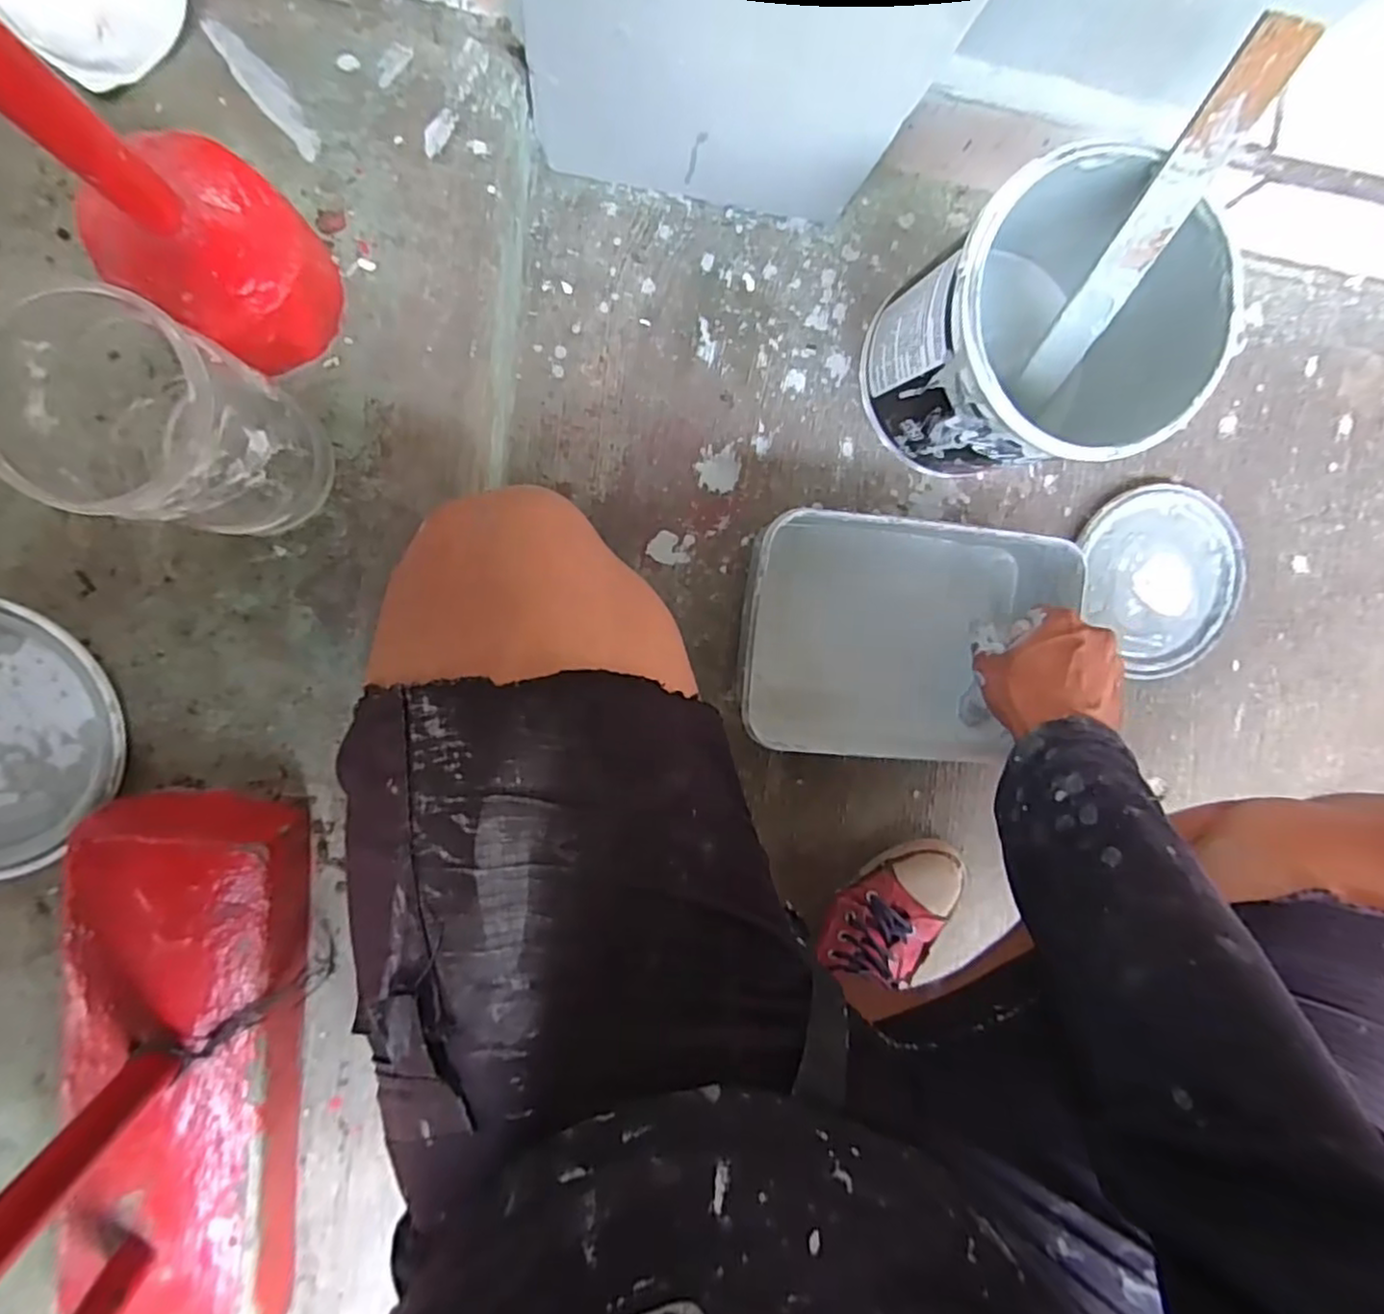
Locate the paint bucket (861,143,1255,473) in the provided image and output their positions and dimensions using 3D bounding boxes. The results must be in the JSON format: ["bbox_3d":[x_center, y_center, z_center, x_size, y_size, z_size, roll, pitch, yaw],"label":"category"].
[{"bbox_3d":[0.243,-0.227,0.511,0.174,0.188,0.178,-1,98,-9],"label":"paint bucket"}]

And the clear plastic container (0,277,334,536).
[{"bbox_3d":[-0.274,-0.119,0.370,0.105,0.154,0.095,10,95,-9],"label":"clear plastic container"}]

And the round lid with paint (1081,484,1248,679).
[{"bbox_3d":[0.453,-0.071,0.651,0.156,0.012,0.177,-15,100,-7],"label":"round lid with paint"}]

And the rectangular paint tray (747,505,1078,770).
[{"bbox_3d":[0.171,-0.012,0.582,0.262,0.092,0.195,4,95,-8],"label":"rectangular paint tray"}]

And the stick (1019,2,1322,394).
[{"bbox_3d":[0.288,-0.264,0.443,0.030,0.228,0.007,28,60,6],"label":"stick"}]

